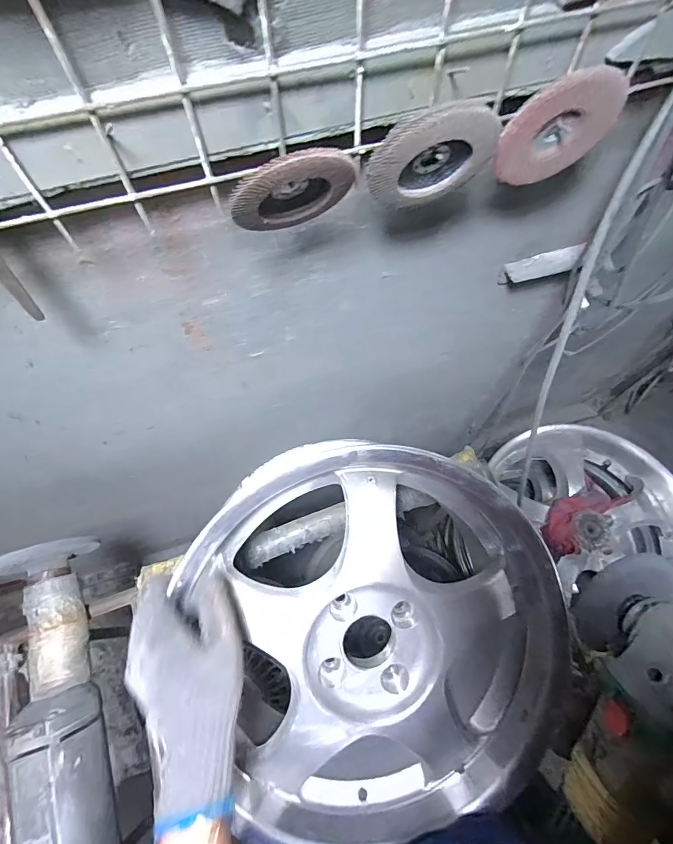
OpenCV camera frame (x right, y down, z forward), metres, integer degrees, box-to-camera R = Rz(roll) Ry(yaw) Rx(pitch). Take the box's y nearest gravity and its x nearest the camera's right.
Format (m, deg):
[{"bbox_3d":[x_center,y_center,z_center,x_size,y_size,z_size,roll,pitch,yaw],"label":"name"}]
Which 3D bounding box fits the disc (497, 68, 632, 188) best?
[{"bbox_3d":[0.179,-0.236,0.327,0.096,0.085,0.016,-15,66,-6],"label":"disc"}]

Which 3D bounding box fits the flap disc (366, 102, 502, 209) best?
[{"bbox_3d":[0.073,-0.199,0.306,0.094,0.087,0.013,-18,84,28],"label":"flap disc"}]

